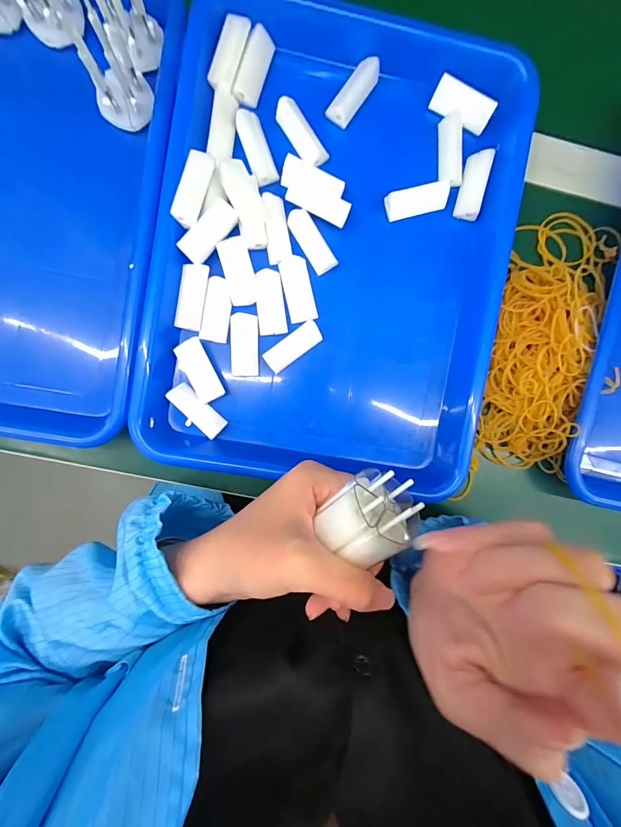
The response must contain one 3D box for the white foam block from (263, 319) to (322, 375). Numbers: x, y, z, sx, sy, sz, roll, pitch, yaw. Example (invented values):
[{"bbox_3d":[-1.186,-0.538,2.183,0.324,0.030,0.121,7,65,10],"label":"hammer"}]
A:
[{"bbox_3d":[-0.013,-0.050,0.265,0.046,0.009,0.017,-38,94,-1],"label":"white foam block"}]

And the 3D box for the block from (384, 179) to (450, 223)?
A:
[{"bbox_3d":[0.081,-0.160,0.265,0.047,0.015,0.017,-15,93,-3],"label":"block"}]

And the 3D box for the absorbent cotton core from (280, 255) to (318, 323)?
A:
[{"bbox_3d":[-0.009,-0.094,0.266,0.021,0.005,0.048,-13,93,-3],"label":"absorbent cotton core"}]

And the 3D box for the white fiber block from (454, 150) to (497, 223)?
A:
[{"bbox_3d":[0.124,-0.173,0.266,0.017,0.011,0.047,11,92,-4],"label":"white fiber block"}]

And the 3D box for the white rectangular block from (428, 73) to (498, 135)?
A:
[{"bbox_3d":[0.113,-0.228,0.261,0.045,0.014,0.019,23,91,-4],"label":"white rectangular block"}]

